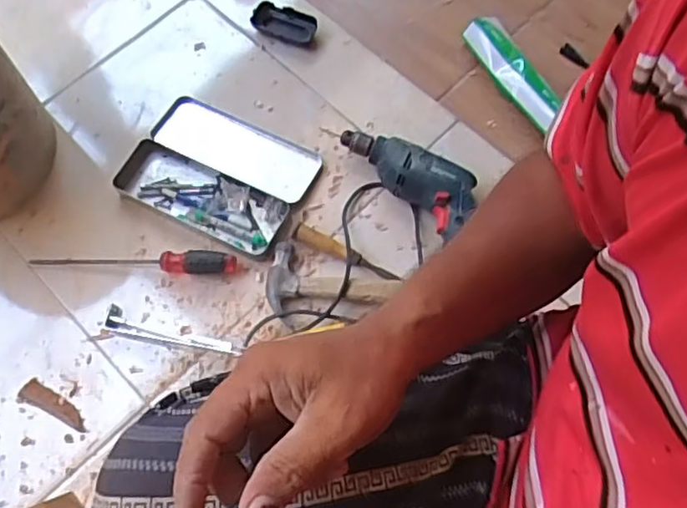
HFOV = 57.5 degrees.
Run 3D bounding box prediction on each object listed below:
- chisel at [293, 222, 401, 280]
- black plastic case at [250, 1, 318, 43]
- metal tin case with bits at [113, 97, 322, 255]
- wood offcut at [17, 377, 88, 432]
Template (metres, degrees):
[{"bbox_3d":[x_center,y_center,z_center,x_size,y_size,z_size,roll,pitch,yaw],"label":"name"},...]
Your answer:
[{"bbox_3d":[0.001,0.000,0.879,0.161,0.021,0.029,27,71,12],"label":"chisel"},{"bbox_3d":[-0.097,-0.383,1.031,0.105,0.020,0.055,17,69,8],"label":"black plastic case"},{"bbox_3d":[-0.188,-0.128,0.938,0.258,0.027,0.191,23,70,10],"label":"metal tin case with bits"},{"bbox_3d":[-0.382,0.200,0.831,0.106,0.004,0.033,21,70,10],"label":"wood offcut"}]

